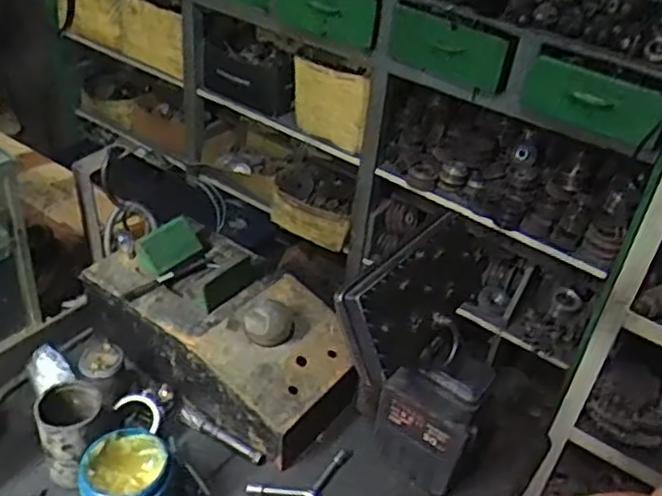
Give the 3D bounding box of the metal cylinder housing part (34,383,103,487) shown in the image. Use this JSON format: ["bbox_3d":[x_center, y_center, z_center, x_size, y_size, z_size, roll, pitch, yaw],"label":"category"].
[{"bbox_3d":[-0.286,0.211,0.769,0.073,0.102,0.088,-7,39,-18],"label":"metal cylinder housing part"}]

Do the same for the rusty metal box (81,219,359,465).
[{"bbox_3d":[-0.136,0.092,0.894,0.336,0.136,0.180,27,41,24],"label":"rusty metal box"}]

